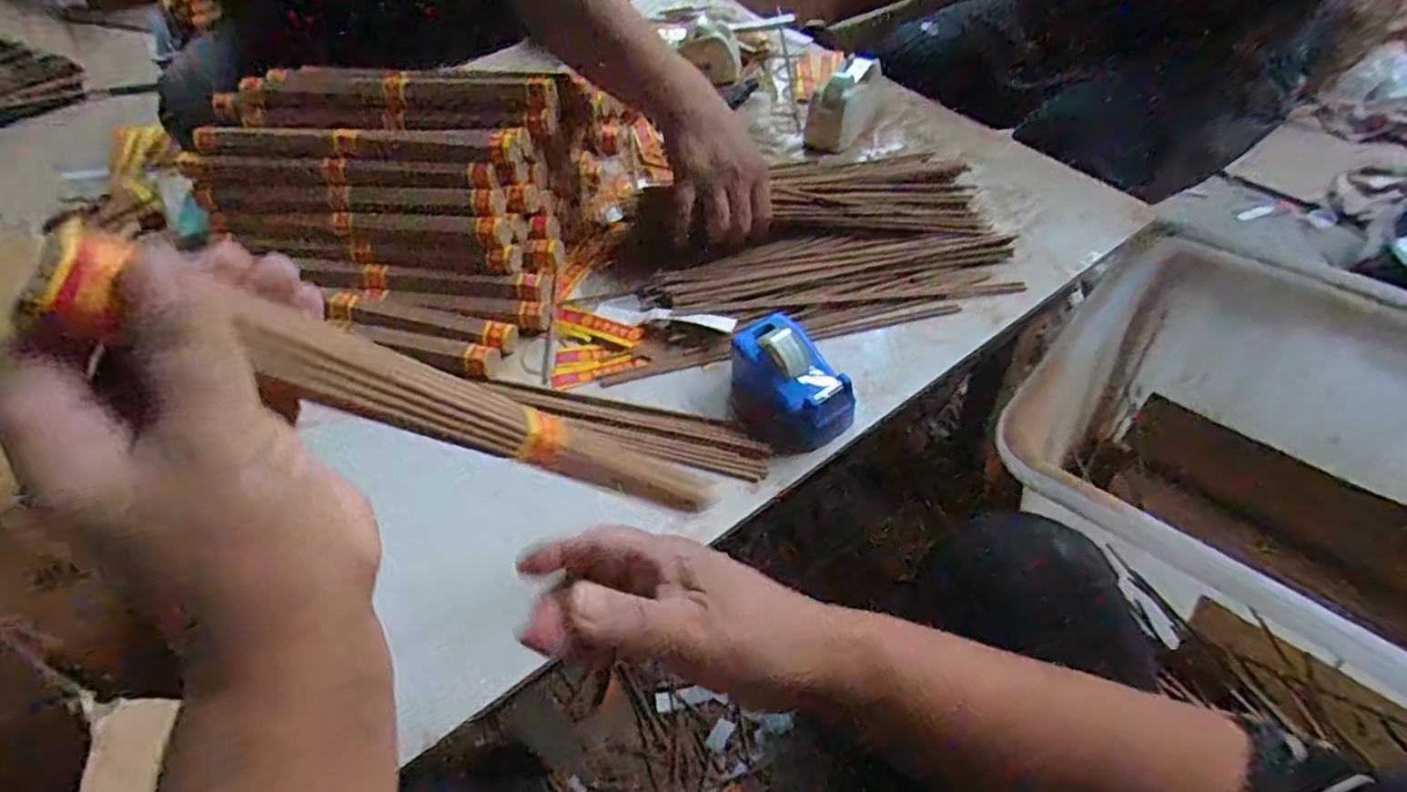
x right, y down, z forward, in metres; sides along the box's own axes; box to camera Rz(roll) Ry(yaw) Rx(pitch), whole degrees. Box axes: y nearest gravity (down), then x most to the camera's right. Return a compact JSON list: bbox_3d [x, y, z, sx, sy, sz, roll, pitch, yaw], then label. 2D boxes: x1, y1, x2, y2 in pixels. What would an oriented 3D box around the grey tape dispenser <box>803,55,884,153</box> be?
[{"bbox_3d":[0.160,-0.332,0.769,0.047,0.063,0.138,22,57,20],"label":"grey tape dispenser"}]

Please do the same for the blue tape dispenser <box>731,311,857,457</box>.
[{"bbox_3d":[0.062,-0.009,0.524,0.074,0.052,0.105,-27,55,-15],"label":"blue tape dispenser"}]

